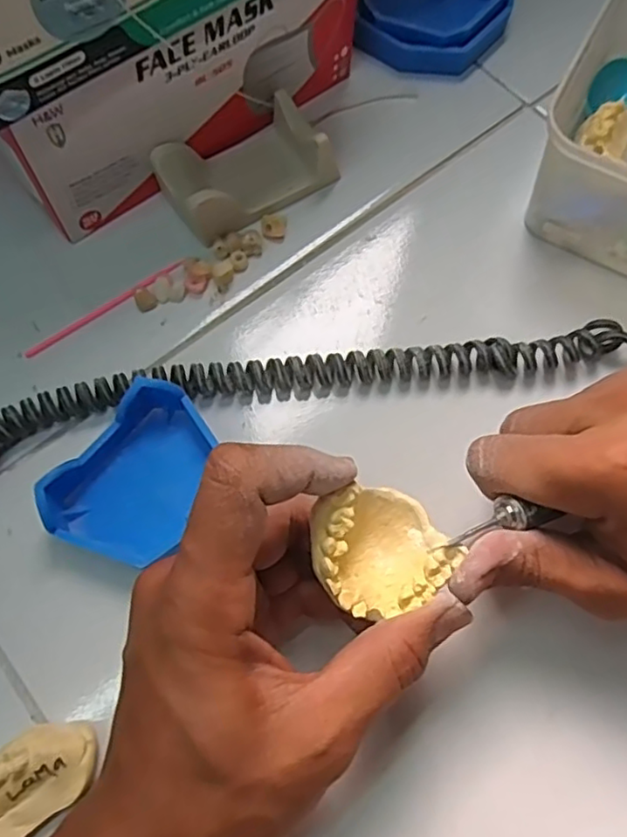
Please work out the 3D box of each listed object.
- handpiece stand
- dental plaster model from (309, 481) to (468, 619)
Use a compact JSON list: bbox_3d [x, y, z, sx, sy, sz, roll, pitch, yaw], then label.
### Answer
[{"bbox_3d":[-0.037,-0.134,0.336,0.088,0.031,0.049,-34,73,-14],"label":"handpiece stand"},{"bbox_3d":[0.025,0.047,0.229,0.047,0.025,0.044,-22,72,-10],"label":"dental plaster model"}]

